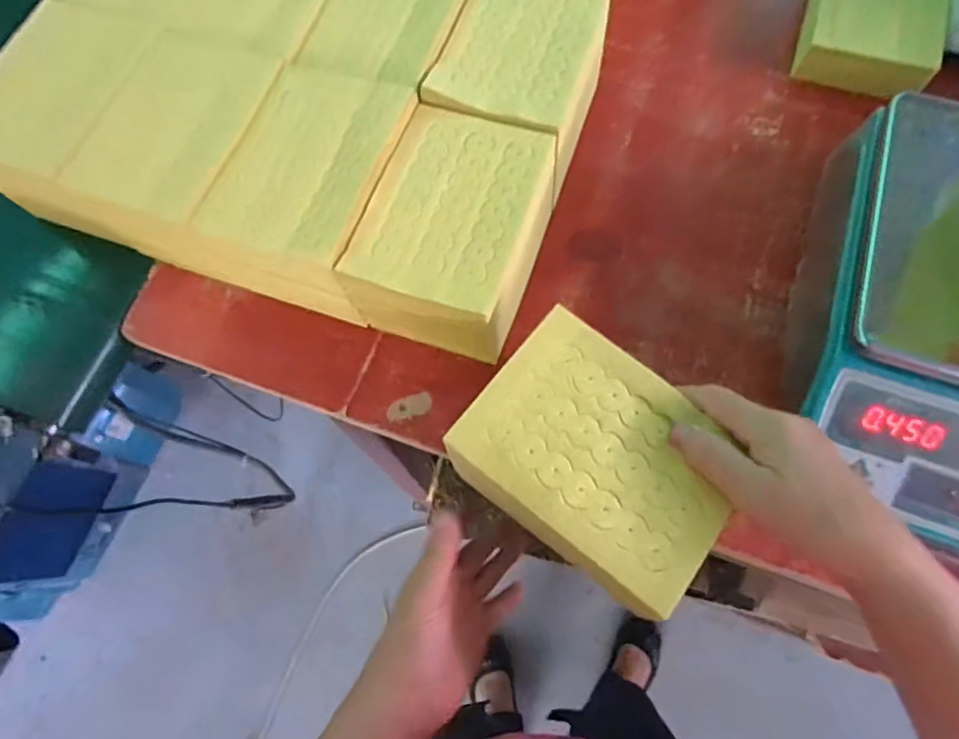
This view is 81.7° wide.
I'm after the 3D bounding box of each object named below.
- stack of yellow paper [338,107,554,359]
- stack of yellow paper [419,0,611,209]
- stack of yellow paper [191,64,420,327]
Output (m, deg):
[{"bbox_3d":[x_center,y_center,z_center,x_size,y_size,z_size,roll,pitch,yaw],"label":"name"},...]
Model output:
[{"bbox_3d":[-0.017,-0.103,0.447,0.117,0.096,0.166,20,72,9],"label":"stack of yellow paper"},{"bbox_3d":[0.038,-0.253,0.504,0.119,0.105,0.166,18,72,9],"label":"stack of yellow paper"},{"bbox_3d":[-0.133,-0.143,0.467,0.127,0.107,0.167,18,72,9],"label":"stack of yellow paper"}]

